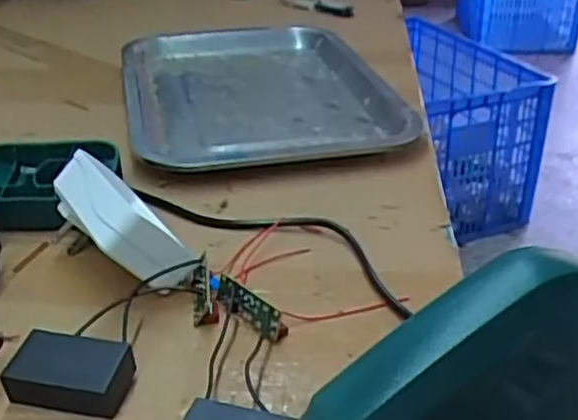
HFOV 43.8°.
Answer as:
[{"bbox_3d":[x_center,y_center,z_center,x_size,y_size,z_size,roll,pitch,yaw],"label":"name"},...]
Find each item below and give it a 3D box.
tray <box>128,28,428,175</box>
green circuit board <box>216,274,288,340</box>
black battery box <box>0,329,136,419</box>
[{"bbox_3d":[-0.033,-0.109,0.617,0.205,0.017,0.321,-7,30,-11],"label":"tray"},{"bbox_3d":[-0.021,0.048,0.353,0.044,0.016,0.010,23,37,35],"label":"green circuit board"},{"bbox_3d":[-0.096,0.071,0.312,0.051,0.021,0.027,5,30,10],"label":"black battery box"}]

